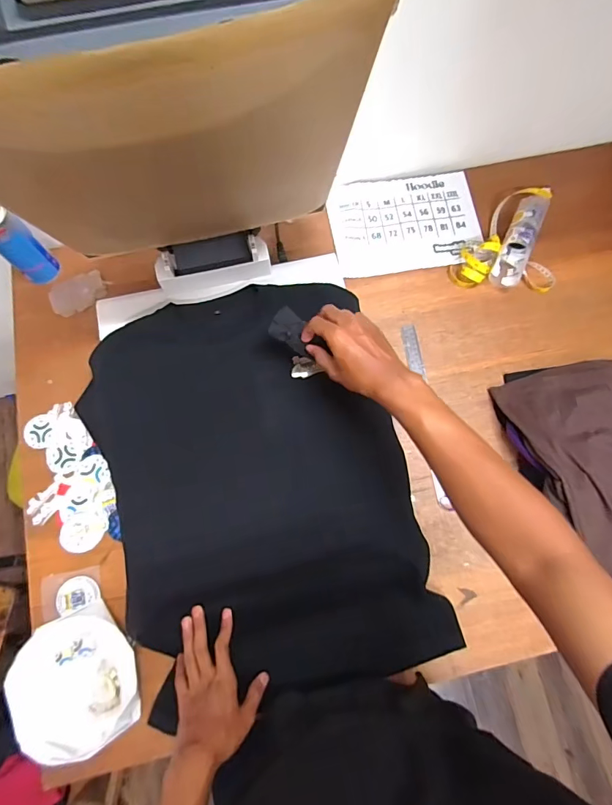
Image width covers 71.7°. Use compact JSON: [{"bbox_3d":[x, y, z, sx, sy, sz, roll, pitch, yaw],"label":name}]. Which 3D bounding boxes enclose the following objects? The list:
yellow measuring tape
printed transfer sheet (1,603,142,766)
[{"bbox_3d":[0.379,-0.327,0.821,0.195,0.038,0.228,5,76,1],"label":"yellow measuring tape"},{"bbox_3d":[-0.338,0.406,0.611,0.162,0.034,0.179,-21,76,-18],"label":"printed transfer sheet"}]

